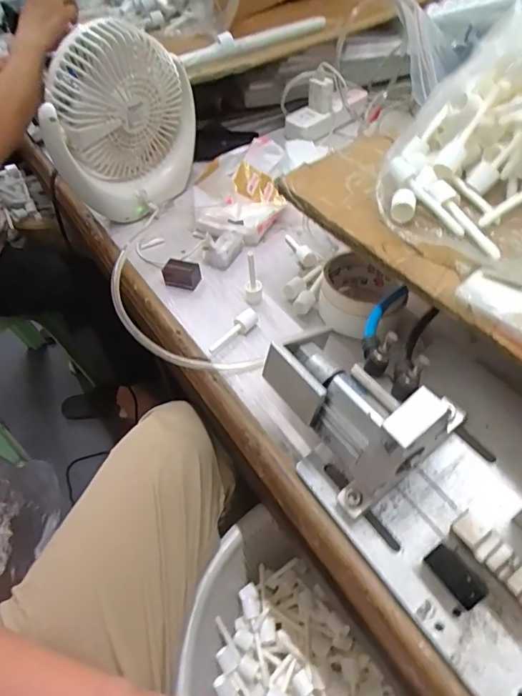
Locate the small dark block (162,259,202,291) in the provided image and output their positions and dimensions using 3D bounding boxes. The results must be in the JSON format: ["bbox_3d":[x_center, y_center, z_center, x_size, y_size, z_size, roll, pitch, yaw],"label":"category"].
[{"bbox_3d":[-0.093,-0.087,0.521,0.042,0.029,0.022,11,54,13],"label":"small dark block"}]

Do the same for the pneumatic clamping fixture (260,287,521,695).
[{"bbox_3d":[0.151,0.118,0.273,0.134,0.107,0.377,-31,56,-18],"label":"pneumatic clamping fixture"}]

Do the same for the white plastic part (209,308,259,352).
[{"bbox_3d":[-0.030,-0.018,0.458,0.064,0.012,0.016,-37,58,-22],"label":"white plastic part"}]

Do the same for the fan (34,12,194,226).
[{"bbox_3d":[-0.173,-0.283,0.557,0.083,0.200,0.174,31,60,26],"label":"fan"}]

